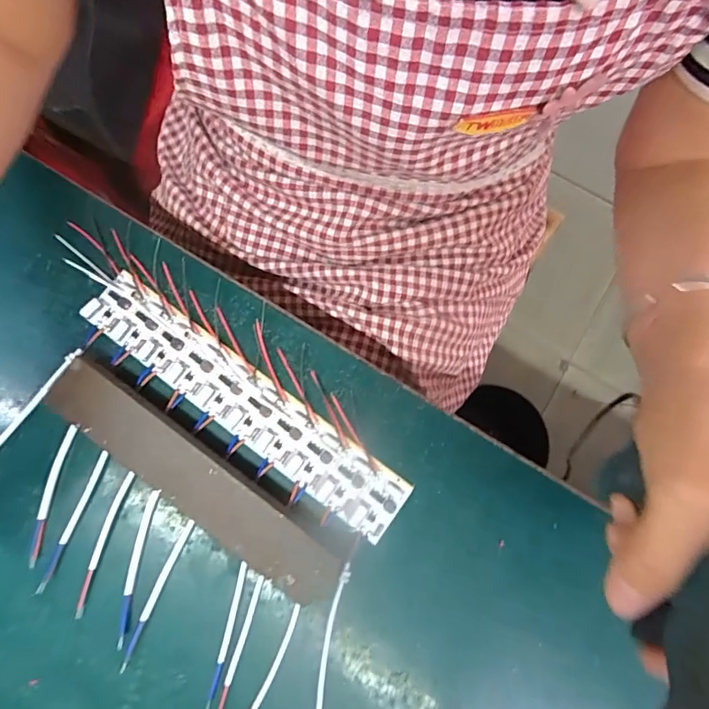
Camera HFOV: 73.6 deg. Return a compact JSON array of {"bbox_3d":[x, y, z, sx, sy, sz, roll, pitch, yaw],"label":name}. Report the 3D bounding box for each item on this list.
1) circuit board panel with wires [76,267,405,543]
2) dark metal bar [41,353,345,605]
[{"bbox_3d":[-0.073,0.030,0.306,0.238,0.011,0.041,36,79,7],"label":"circuit board panel with wires"},{"bbox_3d":[-0.098,0.073,0.285,0.204,0.024,0.035,35,79,7],"label":"dark metal bar"}]

